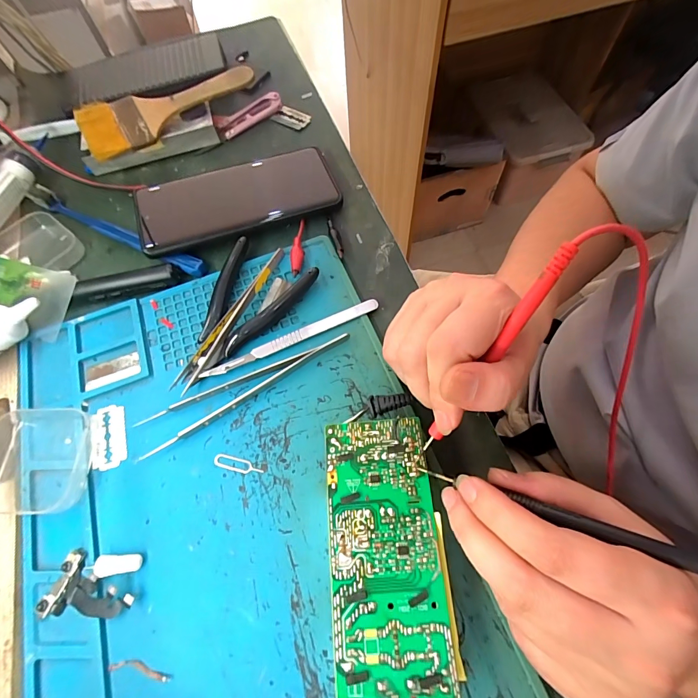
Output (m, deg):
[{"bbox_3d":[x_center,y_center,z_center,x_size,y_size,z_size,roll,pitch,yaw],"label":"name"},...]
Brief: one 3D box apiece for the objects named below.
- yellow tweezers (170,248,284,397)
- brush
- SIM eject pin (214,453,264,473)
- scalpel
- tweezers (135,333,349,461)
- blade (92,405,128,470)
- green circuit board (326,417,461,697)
[{"bbox_3d":[-0.086,-0.025,0.274,0.010,0.010,0.130,24,70,13],"label":"yellow tweezers"},{"bbox_3d":[-0.166,-0.228,0.344,0.162,0.009,0.067,-22,75,-7],"label":"brush"},{"bbox_3d":[-0.071,0.073,0.233,0.033,0.004,0.009,11,67,8],"label":"SIM eject pin"},{"bbox_3d":[-0.040,-0.008,0.266,0.132,0.005,0.010,-23,67,-7],"label":"scalpel"},{"bbox_3d":[-0.070,0.024,0.252,0.152,0.009,0.023,-28,67,-9],"label":"tweezers"},{"bbox_3d":[-0.161,0.058,0.245,0.021,0.004,0.042,-16,66,-4],"label":"blade"},{"bbox_3d":[0.019,0.107,0.201,0.055,0.024,0.131,-4,66,1],"label":"green circuit board"}]

